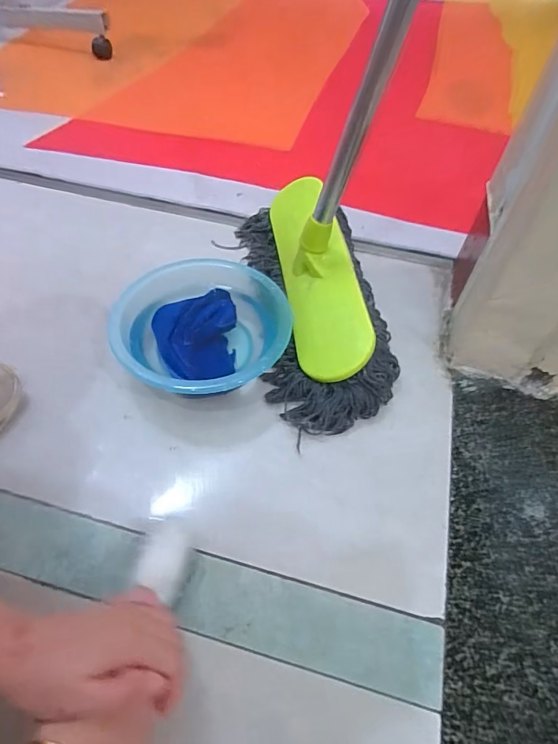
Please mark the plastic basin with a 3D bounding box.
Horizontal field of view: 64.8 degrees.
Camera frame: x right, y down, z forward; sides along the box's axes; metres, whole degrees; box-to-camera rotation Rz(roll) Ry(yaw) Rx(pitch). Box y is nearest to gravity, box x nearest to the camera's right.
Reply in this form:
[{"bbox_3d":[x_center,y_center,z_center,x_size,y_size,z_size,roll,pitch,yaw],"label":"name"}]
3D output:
[{"bbox_3d":[-0.090,-0.041,0.520,0.193,0.072,0.185,1,53,-2],"label":"plastic basin"}]

